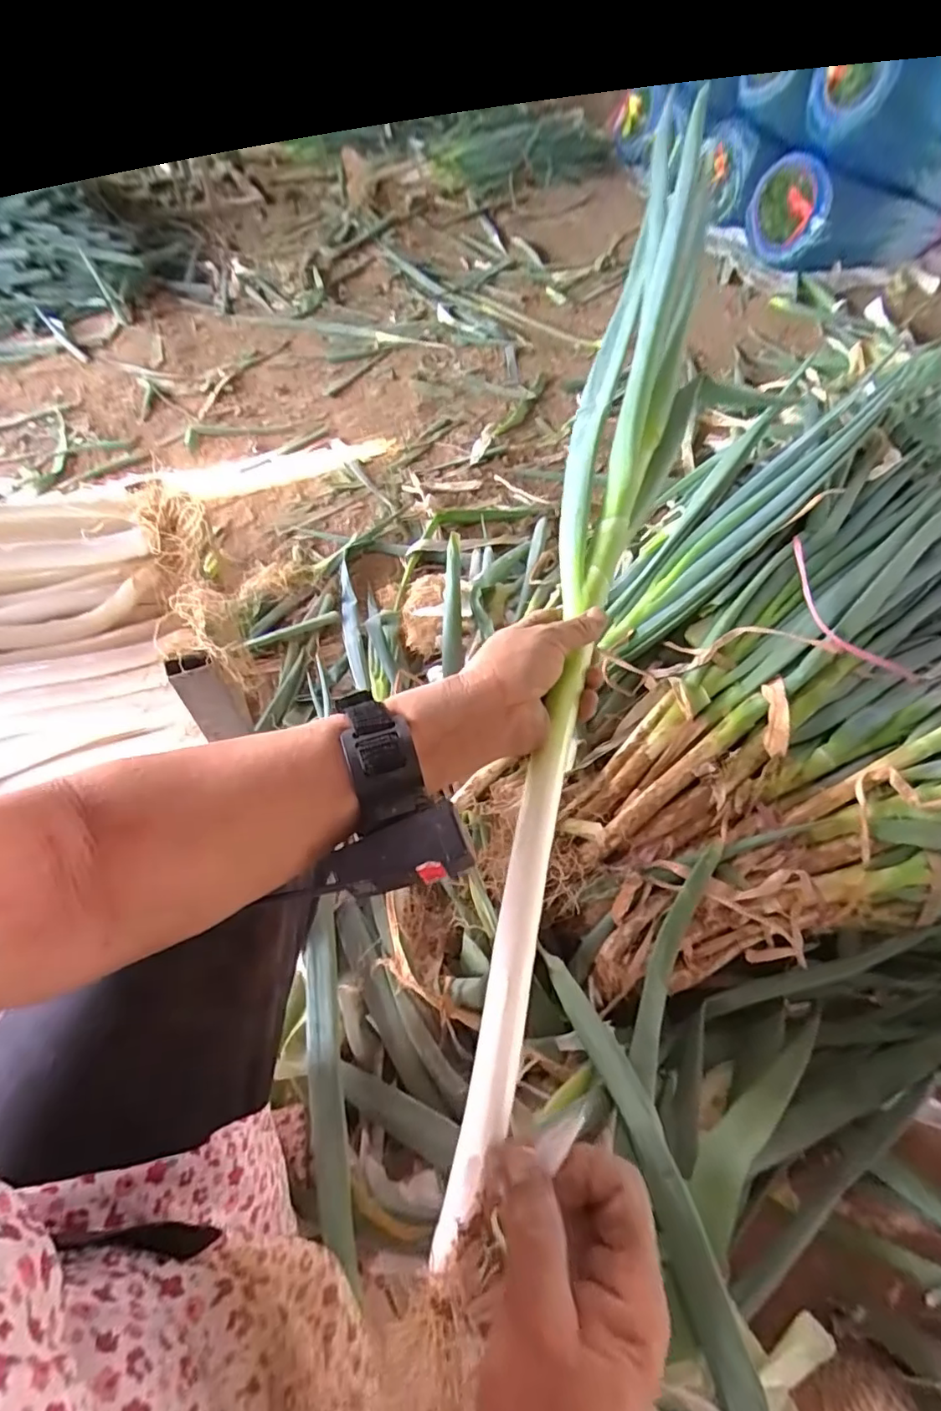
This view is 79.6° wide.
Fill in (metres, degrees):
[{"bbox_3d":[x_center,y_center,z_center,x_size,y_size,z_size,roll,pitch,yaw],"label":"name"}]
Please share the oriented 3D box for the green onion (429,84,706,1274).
[{"bbox_3d":[0.105,-0.154,0.428,0.080,0.064,0.843,13,70,5],"label":"green onion"}]

